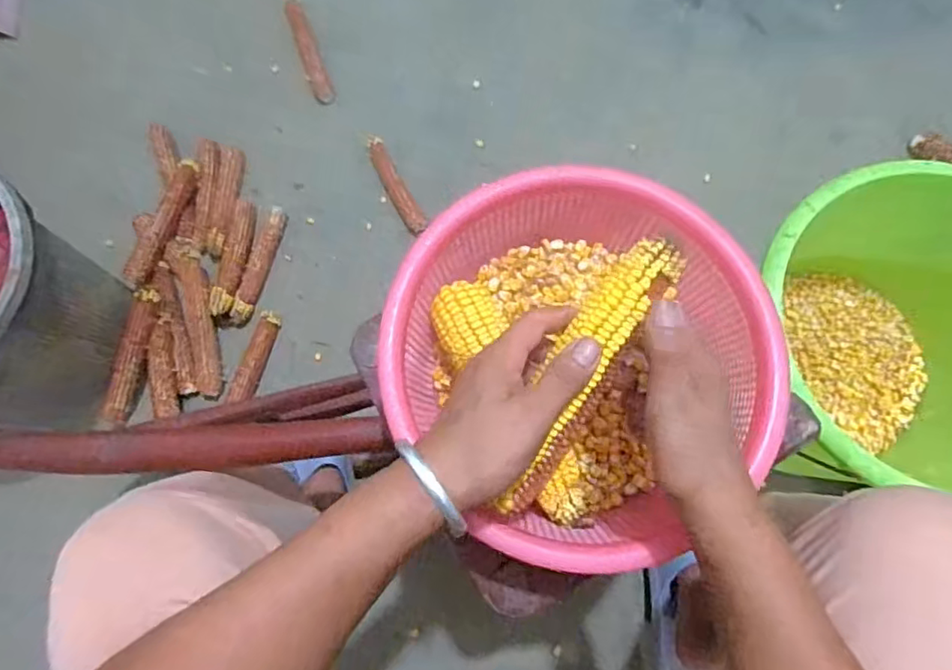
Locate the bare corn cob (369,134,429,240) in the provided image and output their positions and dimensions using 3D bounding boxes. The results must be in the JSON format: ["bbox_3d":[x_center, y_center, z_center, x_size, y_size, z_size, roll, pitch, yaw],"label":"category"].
[{"bbox_3d":[-0.130,-0.239,0.946,0.035,0.024,0.169,-29,78,-6],"label":"bare corn cob"}]

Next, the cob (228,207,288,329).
[{"bbox_3d":[-0.334,-0.107,0.906,0.034,0.023,0.196,13,77,4],"label":"cob"}]

